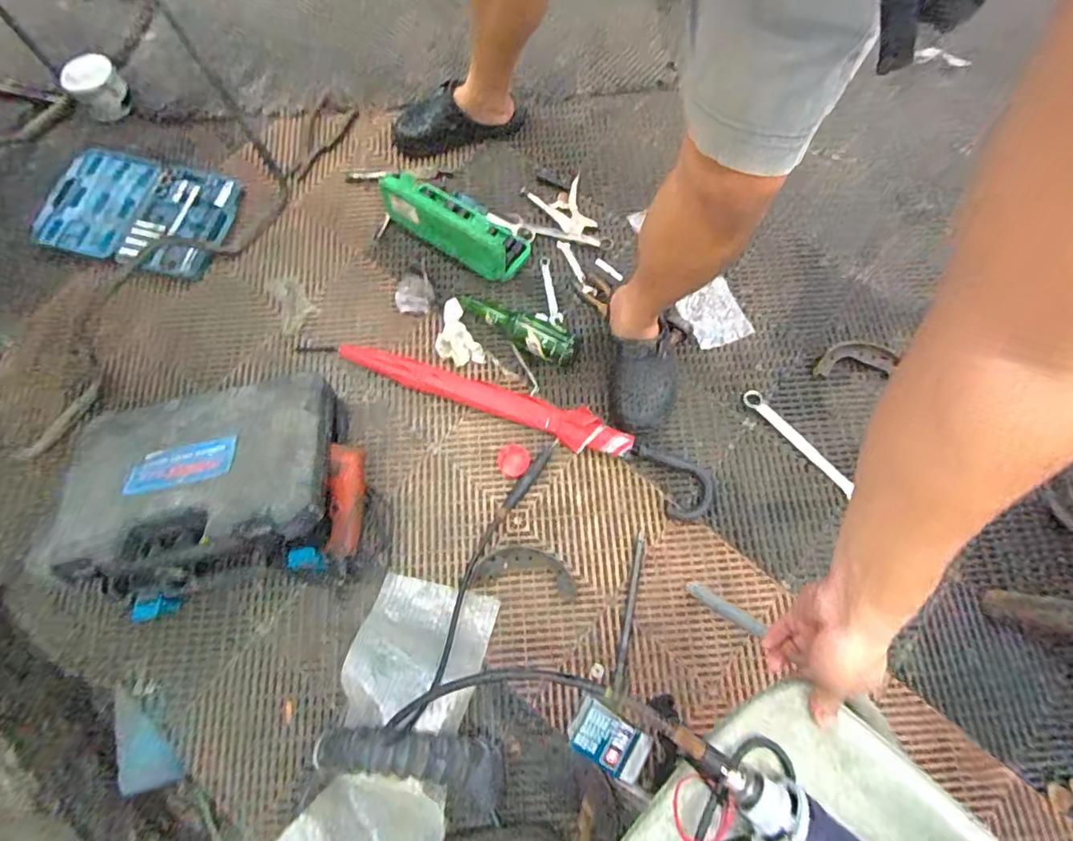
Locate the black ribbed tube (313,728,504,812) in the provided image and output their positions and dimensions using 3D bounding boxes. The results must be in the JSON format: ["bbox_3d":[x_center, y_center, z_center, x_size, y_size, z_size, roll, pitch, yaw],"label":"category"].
[{"bbox_3d":[-0.159,0.439,0.695,0.241,0.055,0.073,15,72,-9],"label":"black ribbed tube"}]

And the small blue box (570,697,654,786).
[{"bbox_3d":[0.107,0.462,0.785,0.106,0.070,0.068,30,75,10],"label":"small blue box"}]

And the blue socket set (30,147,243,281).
[{"bbox_3d":[-0.825,-0.437,1.112,0.392,0.037,0.255,16,73,6],"label":"blue socket set"}]

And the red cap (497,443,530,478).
[{"bbox_3d":[-0.042,0.071,0.953,0.057,0.012,0.058,18,73,7],"label":"red cap"}]

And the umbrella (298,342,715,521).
[{"bbox_3d":[-0.066,-0.026,0.975,0.800,0.044,0.112,23,73,8],"label":"umbrella"}]

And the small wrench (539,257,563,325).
[{"bbox_3d":[0.029,-0.259,1.074,0.025,0.005,0.150,-8,72,-2],"label":"small wrench"}]

